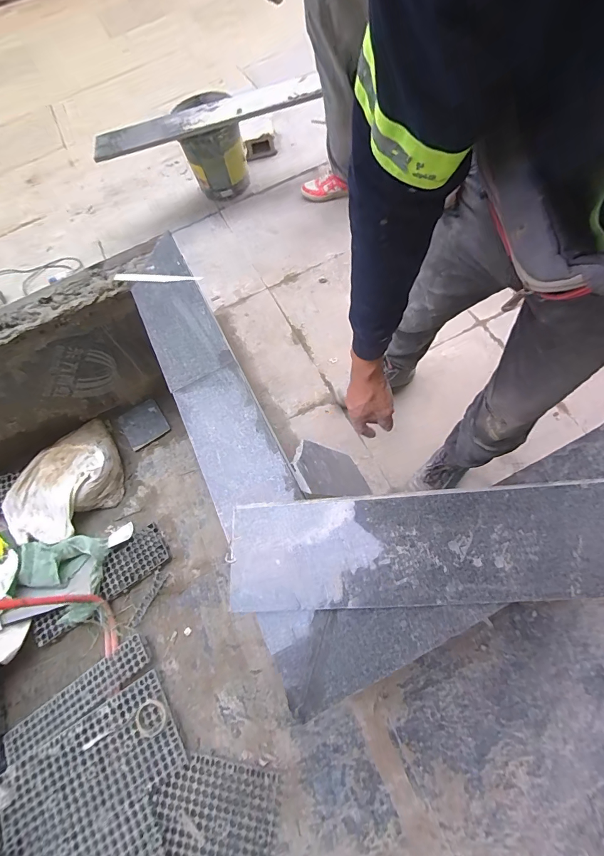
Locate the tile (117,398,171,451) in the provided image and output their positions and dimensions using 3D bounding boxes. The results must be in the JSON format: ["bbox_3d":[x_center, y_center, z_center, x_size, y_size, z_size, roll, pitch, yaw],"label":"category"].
[{"bbox_3d":[-0.669,-0.020,1.561,0.174,0.025,0.182,-33,68,-6],"label":"tile"}]

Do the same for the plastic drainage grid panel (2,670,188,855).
[{"bbox_3d":[-0.528,1.048,0.994,0.467,0.060,0.487,-30,67,-13],"label":"plastic drainage grid panel"}]

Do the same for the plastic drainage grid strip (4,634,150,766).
[{"bbox_3d":[-0.696,0.834,1.146,0.459,0.033,0.100,-36,69,-7],"label":"plastic drainage grid strip"}]

